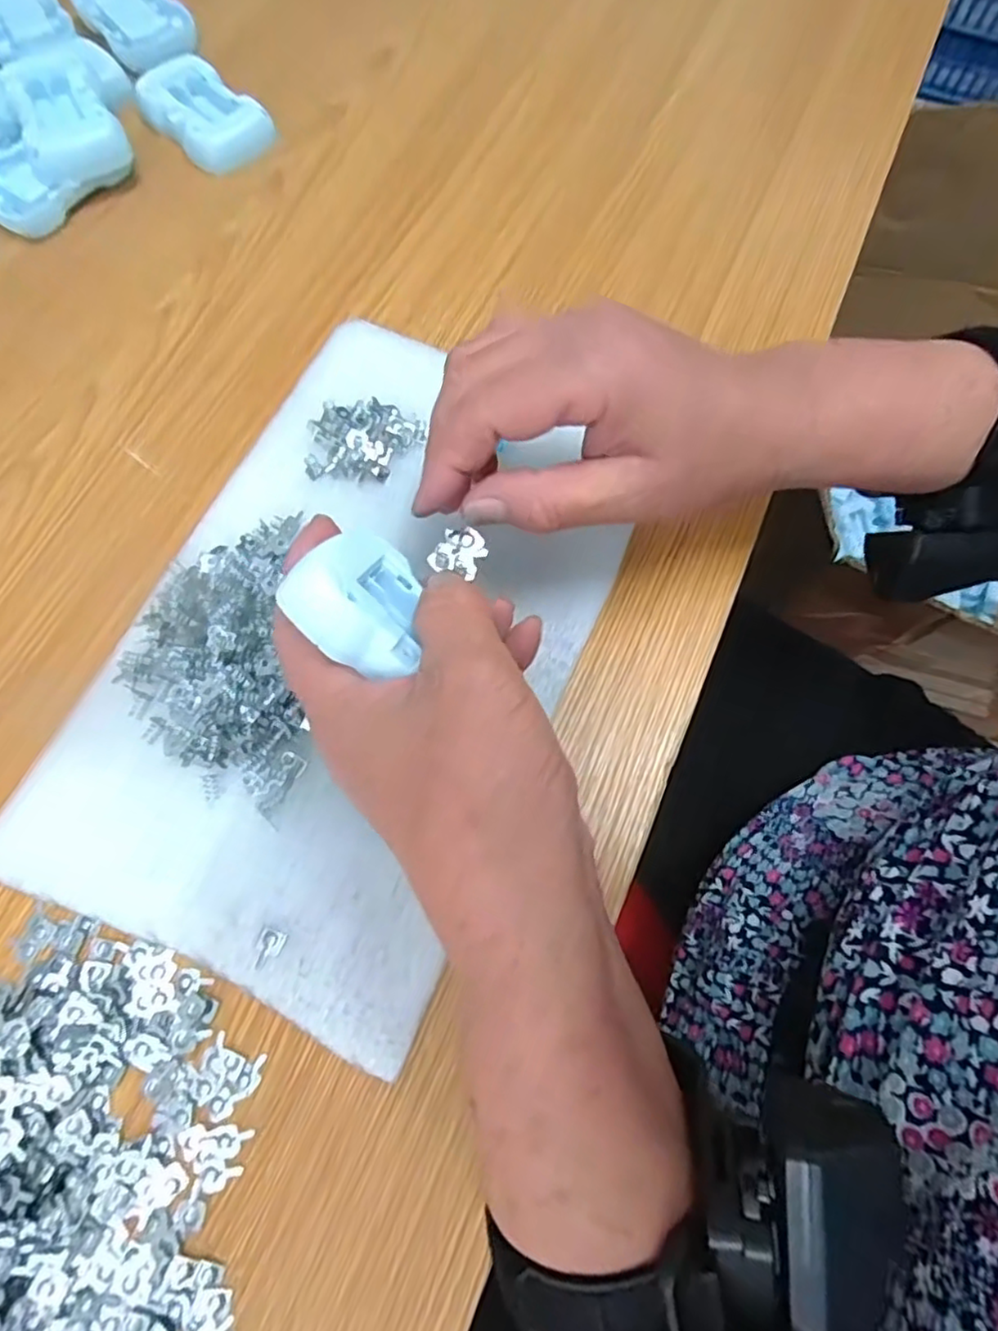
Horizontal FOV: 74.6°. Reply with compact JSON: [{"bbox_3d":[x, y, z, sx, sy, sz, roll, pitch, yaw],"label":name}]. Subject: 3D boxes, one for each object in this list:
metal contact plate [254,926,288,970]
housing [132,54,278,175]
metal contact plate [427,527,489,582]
[{"bbox_3d":[-0.087,0.106,0.246,0.010,0.004,0.014,22,72,7],"label":"metal contact plate"},{"bbox_3d":[-0.181,-0.340,0.405,0.084,0.018,0.048,43,76,13],"label":"housing"},{"bbox_3d":[-0.014,-0.041,0.240,0.018,0.004,0.019,1,81,-6],"label":"metal contact plate"}]

